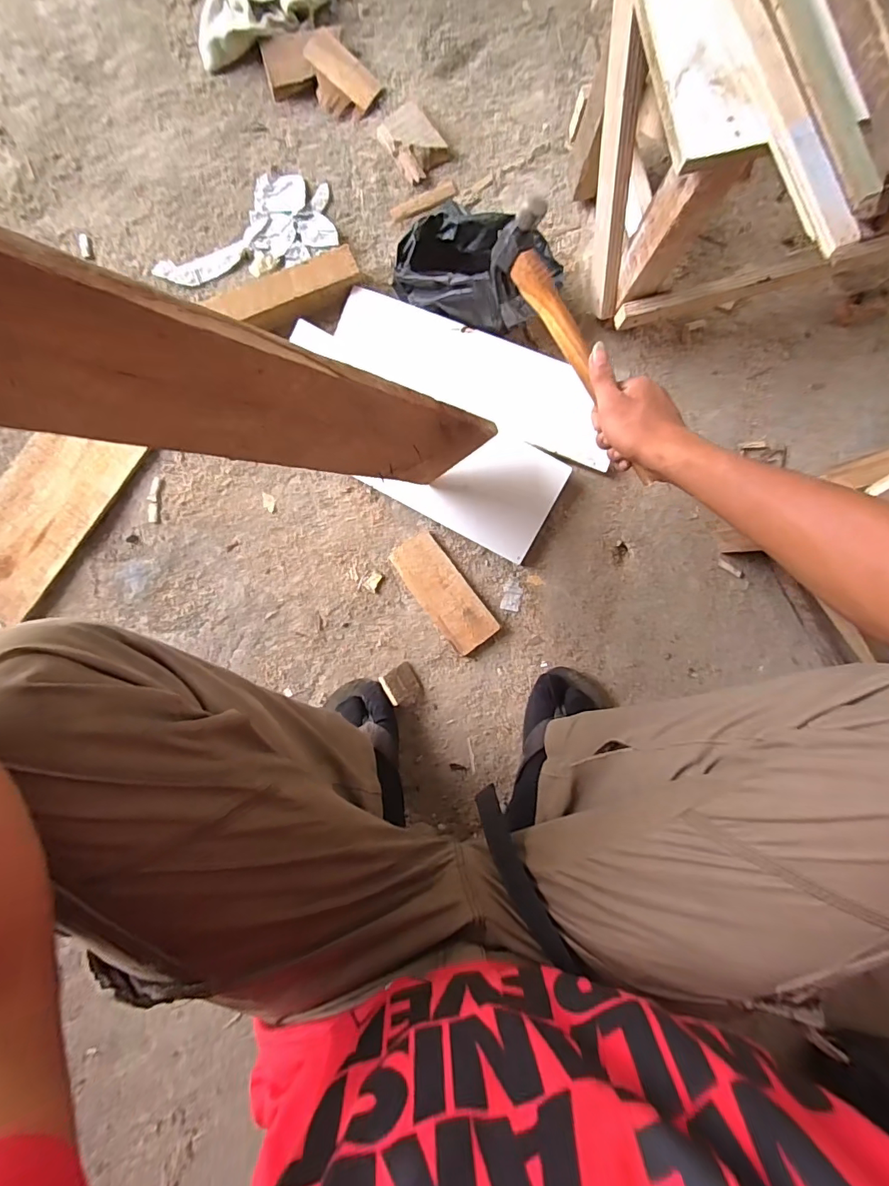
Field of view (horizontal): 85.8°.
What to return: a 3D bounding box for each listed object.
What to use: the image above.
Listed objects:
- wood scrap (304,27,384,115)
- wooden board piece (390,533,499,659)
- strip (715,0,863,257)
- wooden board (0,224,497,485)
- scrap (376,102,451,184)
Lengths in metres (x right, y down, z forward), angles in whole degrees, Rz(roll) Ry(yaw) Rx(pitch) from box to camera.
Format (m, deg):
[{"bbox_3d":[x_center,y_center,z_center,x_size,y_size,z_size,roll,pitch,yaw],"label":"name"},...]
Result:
[{"bbox_3d":[-0.138,-0.712,0.653,0.103,0.009,0.046,34,89,-15],"label":"wood scrap"},{"bbox_3d":[0.000,0.000,0.653,0.065,0.016,0.169,-37,91,-2],"label":"wooden board piece"},{"bbox_3d":[0.254,-0.445,0.393,0.033,0.022,0.357,-24,90,-2],"label":"strip"},{"bbox_3d":[-0.127,-0.143,0.382,0.119,0.492,0.021,-32,77,34],"label":"wooden board"},{"bbox_3d":[-0.042,-0.622,0.662,0.069,0.021,0.083,-38,91,-2],"label":"scrap"}]

